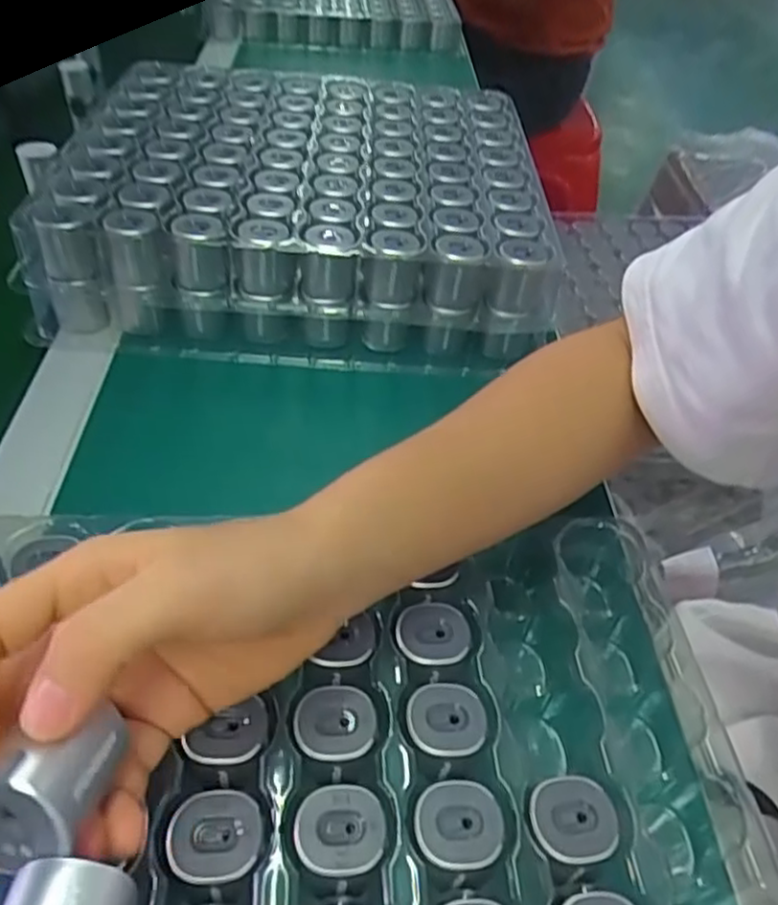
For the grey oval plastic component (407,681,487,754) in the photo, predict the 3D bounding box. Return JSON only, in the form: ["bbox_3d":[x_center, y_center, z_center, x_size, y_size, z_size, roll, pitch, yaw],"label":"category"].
[{"bbox_3d":[0.021,0.097,0.258,0.028,0.004,0.026,-2,45,-7],"label":"grey oval plastic component"}]

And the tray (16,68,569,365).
[{"bbox_3d":[-0.059,-0.194,0.533,0.323,0.073,0.304,4,45,-2],"label":"tray"}]

